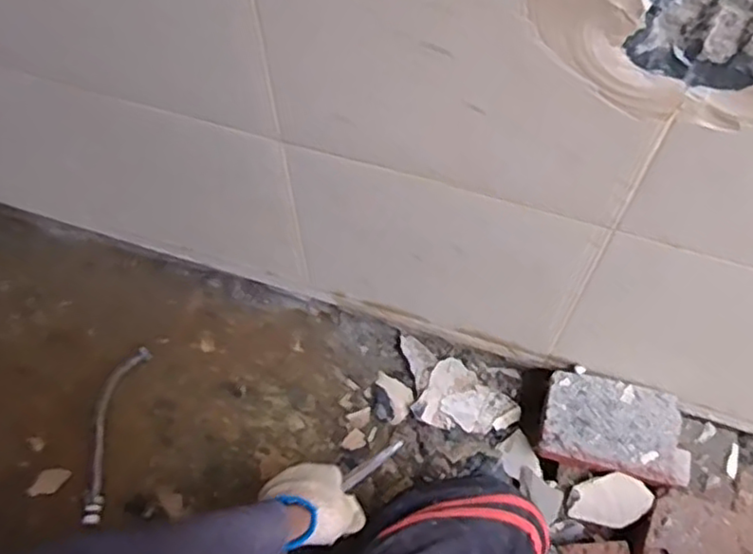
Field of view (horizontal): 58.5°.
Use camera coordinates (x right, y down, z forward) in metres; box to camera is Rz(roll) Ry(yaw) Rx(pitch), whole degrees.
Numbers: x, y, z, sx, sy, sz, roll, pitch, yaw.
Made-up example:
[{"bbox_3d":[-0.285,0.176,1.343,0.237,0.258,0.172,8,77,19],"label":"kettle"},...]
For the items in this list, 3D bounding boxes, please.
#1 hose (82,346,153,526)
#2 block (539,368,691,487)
[{"bbox_3d":[-0.360,0.207,0.906,0.048,0.018,0.240,5,61,4],"label":"hose"},{"bbox_3d":[0.297,0.191,0.836,0.180,0.067,0.107,13,62,8],"label":"block"}]

